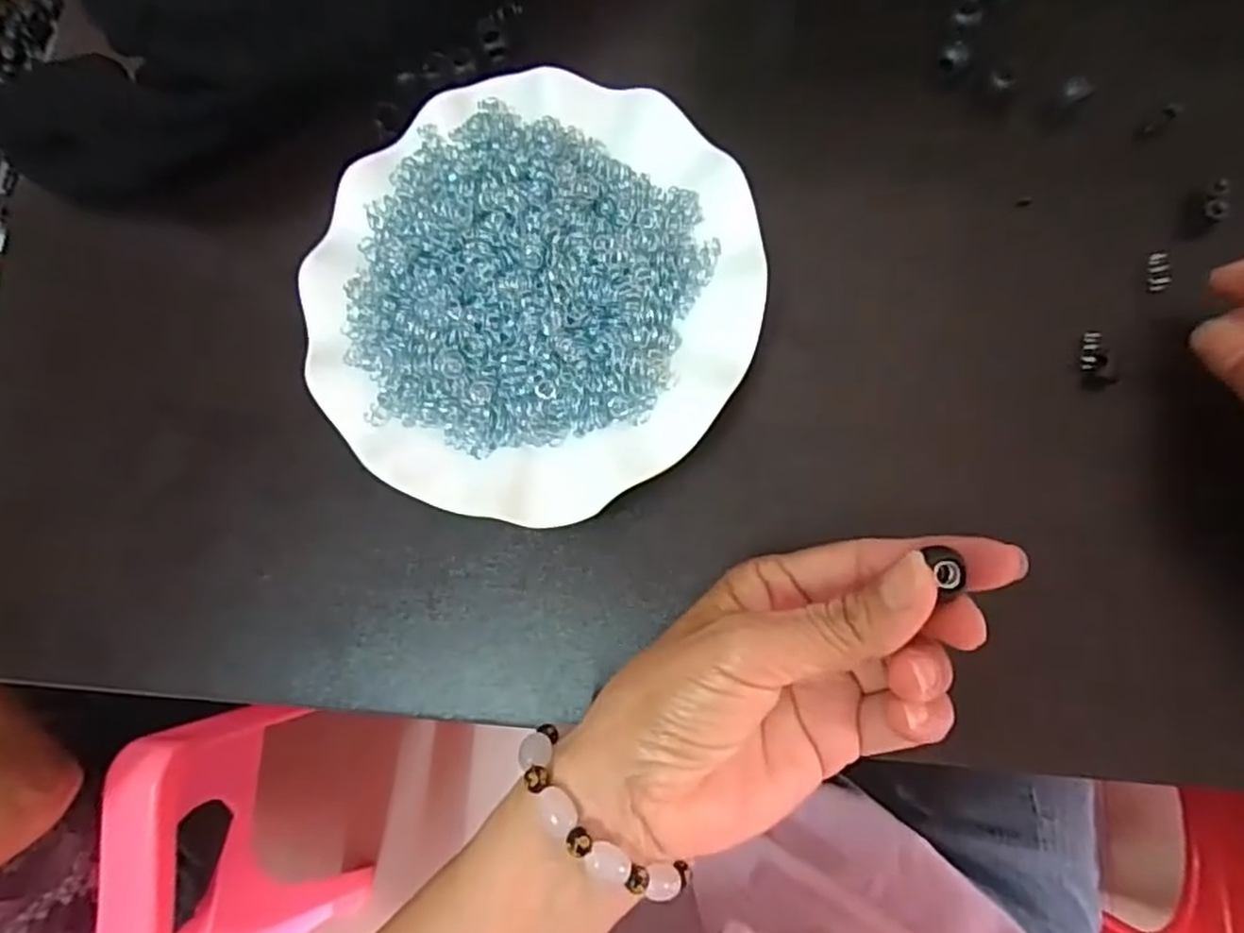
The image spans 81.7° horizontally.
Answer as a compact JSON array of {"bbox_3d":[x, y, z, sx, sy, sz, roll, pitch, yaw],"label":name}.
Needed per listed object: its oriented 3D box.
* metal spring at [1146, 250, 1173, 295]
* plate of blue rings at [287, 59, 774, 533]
[{"bbox_3d":[0.205,-0.074,0.274,0.006,0.005,0.016,-4,95,6],"label":"metal spring"},{"bbox_3d":[-0.036,-0.072,0.292,0.179,0.030,0.177,-1,82,6],"label":"plate of blue rings"}]

